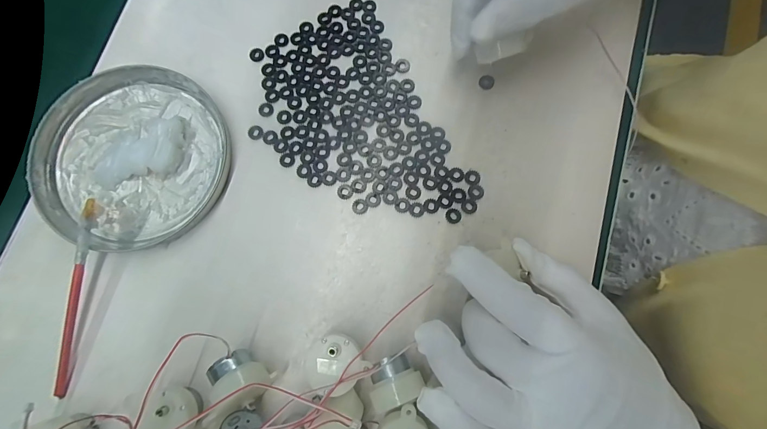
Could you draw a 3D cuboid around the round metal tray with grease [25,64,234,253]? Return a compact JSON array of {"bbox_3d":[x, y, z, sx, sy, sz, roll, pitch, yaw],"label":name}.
[{"bbox_3d":[-0.176,-0.042,0.234,0.129,0.017,0.127,0,80,1],"label":"round metal tray with grease"}]

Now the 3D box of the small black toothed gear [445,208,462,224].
[{"bbox_3d":[0.048,0.001,0.228,0.011,0.004,0.010,0,80,1],"label":"small black toothed gear"}]

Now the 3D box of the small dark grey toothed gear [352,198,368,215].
[{"bbox_3d":[-0.016,-0.006,0.230,0.010,0.004,0.011,0,80,1],"label":"small dark grey toothed gear"}]

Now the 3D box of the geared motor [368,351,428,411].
[{"bbox_3d":[0.006,0.094,0.197,0.029,0.032,0.024,-19,80,-2],"label":"geared motor"}]

